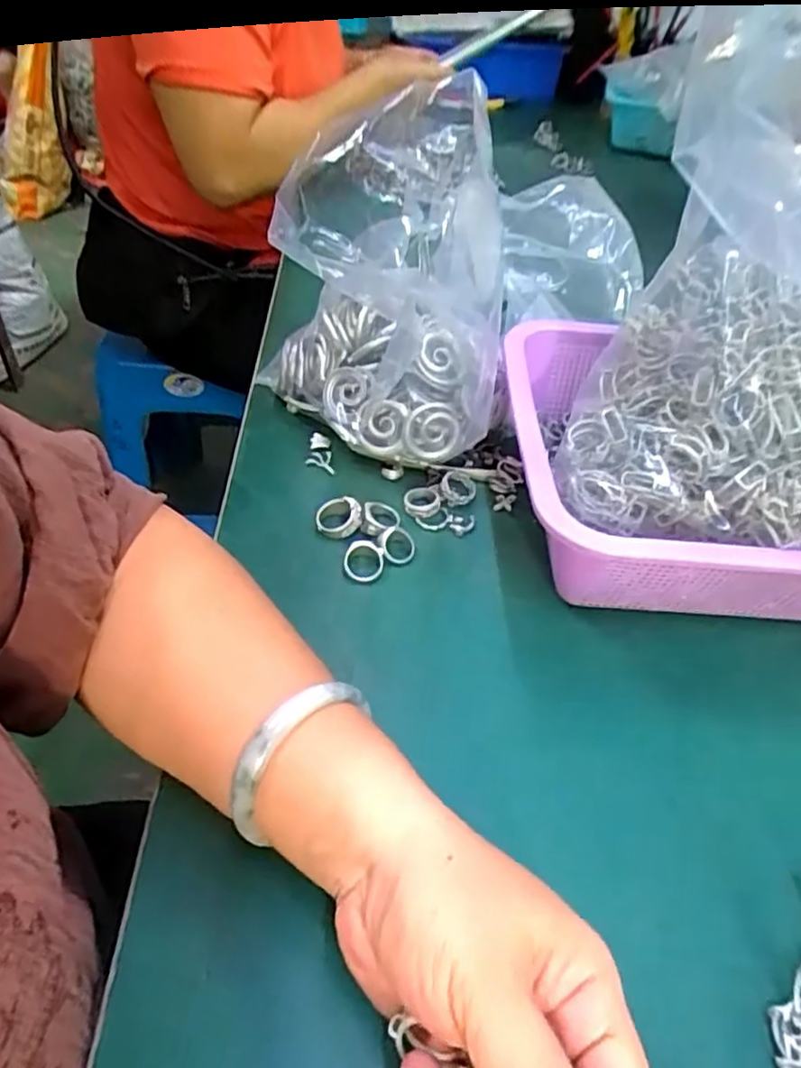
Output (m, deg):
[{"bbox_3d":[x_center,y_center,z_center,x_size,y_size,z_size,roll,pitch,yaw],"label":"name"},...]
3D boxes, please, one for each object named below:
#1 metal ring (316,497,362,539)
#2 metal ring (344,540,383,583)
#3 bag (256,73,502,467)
[{"bbox_3d":[-0.038,-0.011,0.414,0.028,0.006,0.026,-8,66,11],"label":"metal ring"},{"bbox_3d":[-0.022,0.015,0.392,0.024,0.009,0.026,2,45,-2],"label":"metal ring"},{"bbox_3d":[-0.011,-0.155,0.422,0.144,0.216,0.109,6,45,0],"label":"bag"}]

